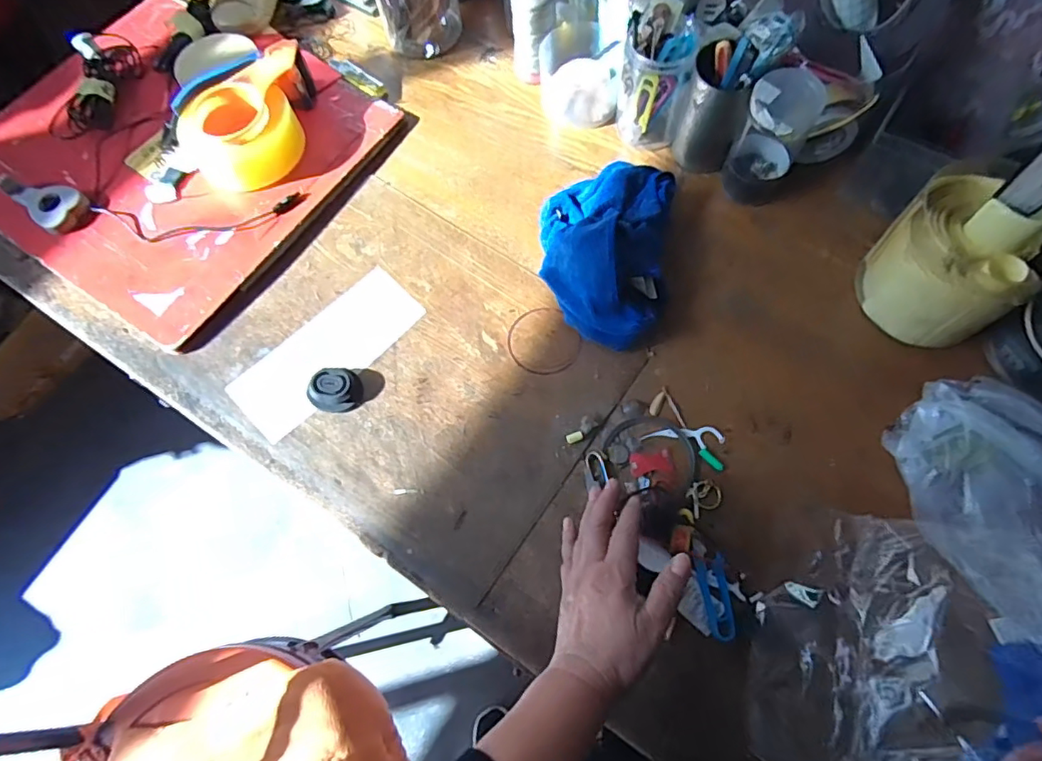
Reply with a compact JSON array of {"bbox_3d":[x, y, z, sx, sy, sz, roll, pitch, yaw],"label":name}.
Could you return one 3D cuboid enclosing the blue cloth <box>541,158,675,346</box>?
[{"bbox_3d":[0.083,-0.142,0.577,0.129,0.070,0.218,9,68,6],"label":"blue cloth"}]

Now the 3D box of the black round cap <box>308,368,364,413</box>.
[{"bbox_3d":[-0.179,0.010,0.548,0.046,0.024,0.038,-17,68,-5],"label":"black round cap"}]

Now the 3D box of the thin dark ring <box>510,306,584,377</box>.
[{"bbox_3d":[0.021,-0.040,0.575,0.067,0.004,0.074,-28,69,-9],"label":"thin dark ring"}]

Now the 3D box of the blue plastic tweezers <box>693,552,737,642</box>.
[{"bbox_3d":[0.161,0.178,0.470,0.024,0.012,0.065,-5,68,0],"label":"blue plastic tweezers"}]

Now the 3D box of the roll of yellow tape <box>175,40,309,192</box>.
[{"bbox_3d":[-0.303,-0.294,0.640,0.109,0.064,0.164,2,68,3],"label":"roll of yellow tape"}]

